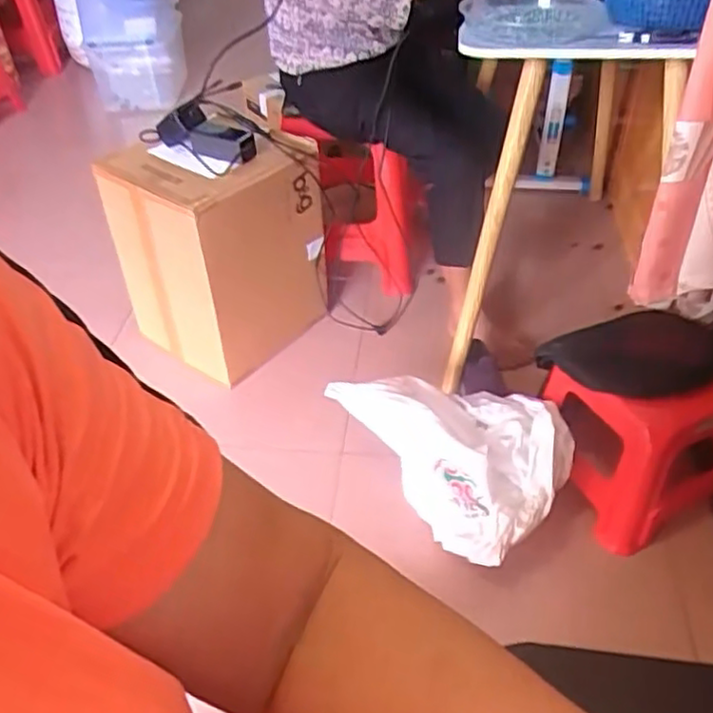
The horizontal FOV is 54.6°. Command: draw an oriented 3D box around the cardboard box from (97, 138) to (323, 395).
[{"bbox_3d":[-0.302,-0.244,1.590,0.321,0.457,0.366,29,51,31],"label":"cardboard box"}]

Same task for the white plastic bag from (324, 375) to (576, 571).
[{"bbox_3d":[0.192,0.150,1.251,0.291,0.154,0.399,-28,47,-25],"label":"white plastic bag"}]

